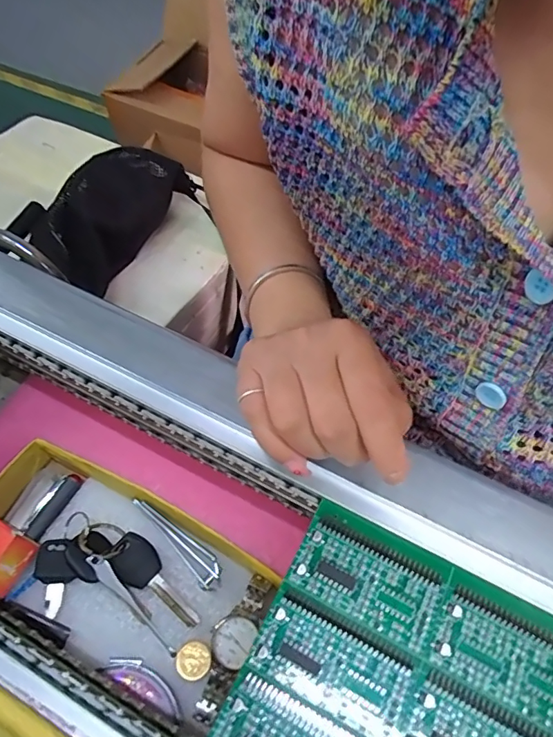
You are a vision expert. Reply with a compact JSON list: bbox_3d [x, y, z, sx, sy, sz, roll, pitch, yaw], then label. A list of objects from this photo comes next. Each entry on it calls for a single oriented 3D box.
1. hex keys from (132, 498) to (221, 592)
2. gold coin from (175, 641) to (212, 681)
[{"bbox_3d":[-0.063,0.109,0.312,0.074,0.007,0.017,38,68,21],"label":"hex keys"},{"bbox_3d":[-0.048,0.167,0.280,0.020,0.004,0.019,-1,60,2],"label":"gold coin"}]

